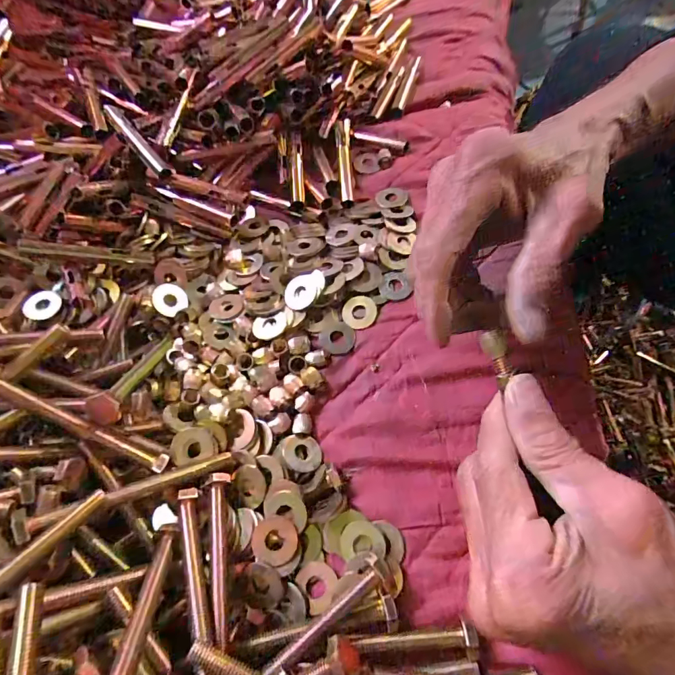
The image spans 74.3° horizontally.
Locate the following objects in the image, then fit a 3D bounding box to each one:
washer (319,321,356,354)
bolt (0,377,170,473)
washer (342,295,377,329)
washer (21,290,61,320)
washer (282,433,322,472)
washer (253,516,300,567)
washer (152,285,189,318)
[{"bbox_3d":[0.000,-0.001,0.305,0.024,0.004,0.025,-2,61,3],"label":"washer"},{"bbox_3d":[-0.142,0.047,0.243,0.103,0.008,0.009,31,64,-12],"label":"bolt"},{"bbox_3d":[0.016,-0.018,0.314,0.023,0.004,0.024,-2,61,3],"label":"washer"},{"bbox_3d":[-0.208,-0.023,0.314,0.023,0.004,0.024,5,61,-8],"label":"washer"},{"bbox_3d":[-0.022,0.070,0.269,0.022,0.005,0.023,-4,61,1],"label":"washer"},{"bbox_3d":[-0.034,0.110,0.240,0.024,0.004,0.024,2,63,-4],"label":"washer"},{"bbox_3d":[-0.122,-0.027,0.325,0.024,0.004,0.024,6,76,-25],"label":"washer"}]

